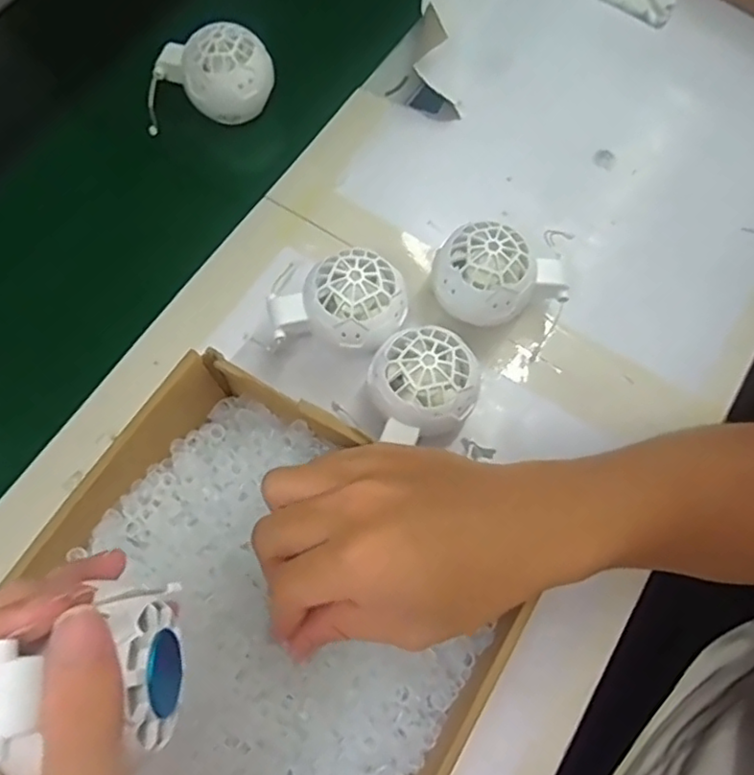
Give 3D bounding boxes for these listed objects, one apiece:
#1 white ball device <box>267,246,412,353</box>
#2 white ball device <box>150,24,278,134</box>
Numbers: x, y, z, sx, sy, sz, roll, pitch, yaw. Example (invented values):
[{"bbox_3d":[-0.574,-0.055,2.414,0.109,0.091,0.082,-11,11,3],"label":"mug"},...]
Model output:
[{"bbox_3d":[-0.026,-0.051,0.374,0.087,0.051,0.054,7,69,5],"label":"white ball device"},{"bbox_3d":[-0.121,-0.226,0.442,0.091,0.049,0.050,-1,68,2],"label":"white ball device"}]

